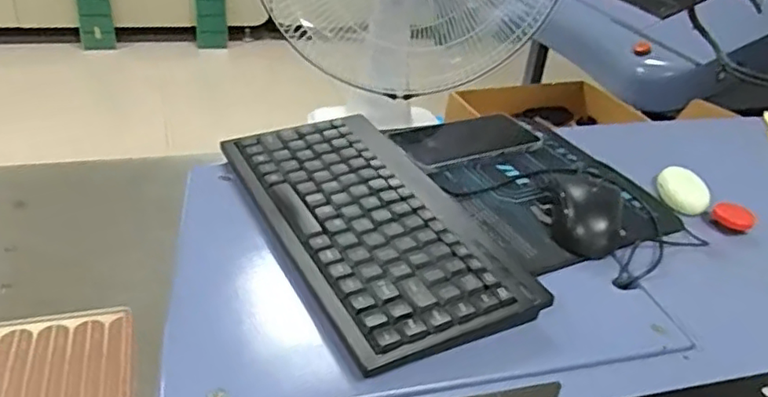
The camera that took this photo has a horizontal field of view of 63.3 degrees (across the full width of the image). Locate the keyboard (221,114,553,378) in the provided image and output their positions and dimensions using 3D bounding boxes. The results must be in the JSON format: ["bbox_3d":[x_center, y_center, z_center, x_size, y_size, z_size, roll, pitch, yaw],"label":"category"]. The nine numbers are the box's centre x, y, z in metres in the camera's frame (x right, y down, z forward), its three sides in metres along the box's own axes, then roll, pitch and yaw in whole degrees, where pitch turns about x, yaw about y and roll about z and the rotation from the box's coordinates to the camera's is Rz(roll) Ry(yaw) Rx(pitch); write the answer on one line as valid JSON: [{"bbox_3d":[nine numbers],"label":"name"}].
[{"bbox_3d":[-0.016,0.014,0.500,0.145,0.027,0.284,-13,38,-26],"label":"keyboard"}]

